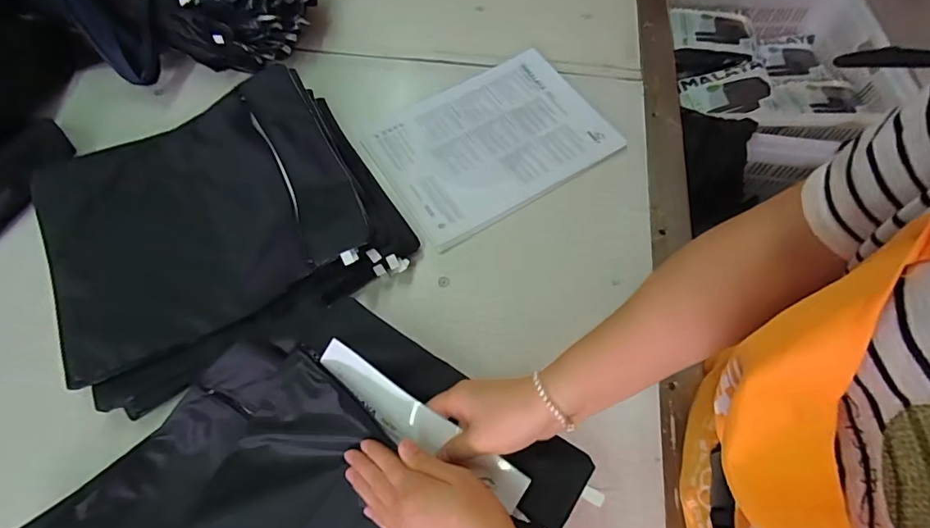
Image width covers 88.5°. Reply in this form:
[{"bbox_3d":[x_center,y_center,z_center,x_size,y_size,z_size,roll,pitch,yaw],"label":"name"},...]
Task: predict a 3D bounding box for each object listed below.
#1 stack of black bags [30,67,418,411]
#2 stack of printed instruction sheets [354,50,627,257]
[{"bbox_3d":[-0.288,-0.054,0.547,0.367,0.064,0.335,-29,68,-14],"label":"stack of black bags"},{"bbox_3d":[0.035,-0.166,0.631,0.287,0.008,0.210,-30,68,-14],"label":"stack of printed instruction sheets"}]

